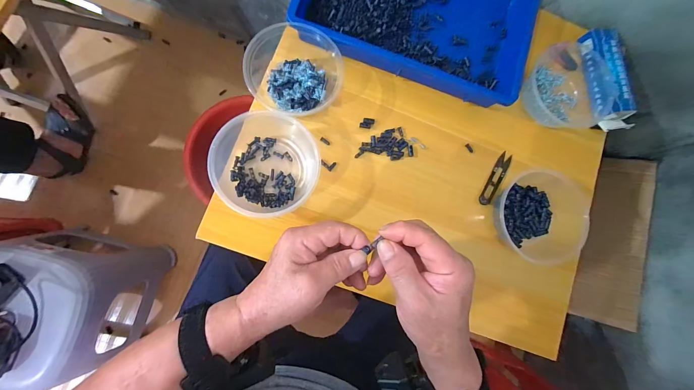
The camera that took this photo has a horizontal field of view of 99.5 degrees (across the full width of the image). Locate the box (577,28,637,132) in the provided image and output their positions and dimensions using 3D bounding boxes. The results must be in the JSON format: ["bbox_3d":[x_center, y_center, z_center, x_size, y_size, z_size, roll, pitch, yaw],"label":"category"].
[{"bbox_3d":[0.459,-0.204,0.519,0.063,0.037,0.178,-5,87,-8],"label":"box"}]

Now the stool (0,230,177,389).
[{"bbox_3d":[-0.661,0.247,0.706,0.310,0.355,0.270,11,83,-9],"label":"stool"}]

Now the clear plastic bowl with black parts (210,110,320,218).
[{"bbox_3d":[-0.114,-0.040,0.422,0.139,0.060,0.136,1,84,-10],"label":"clear plastic bowl with black parts"}]

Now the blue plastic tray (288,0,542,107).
[{"bbox_3d":[0.122,-0.321,0.475,0.369,0.059,0.271,18,82,-8],"label":"blue plastic tray"}]

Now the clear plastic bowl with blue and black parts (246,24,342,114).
[{"bbox_3d":[-0.077,-0.187,0.434,0.122,0.052,0.118,1,84,-10],"label":"clear plastic bowl with blue and black parts"}]

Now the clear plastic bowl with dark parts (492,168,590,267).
[{"bbox_3d":[0.299,0.029,0.470,0.149,0.058,0.139,1,84,-10],"label":"clear plastic bowl with dark parts"}]

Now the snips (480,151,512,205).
[{"bbox_3d":[0.247,-0.028,0.488,0.023,0.013,0.098,33,80,-6],"label":"snips"}]

